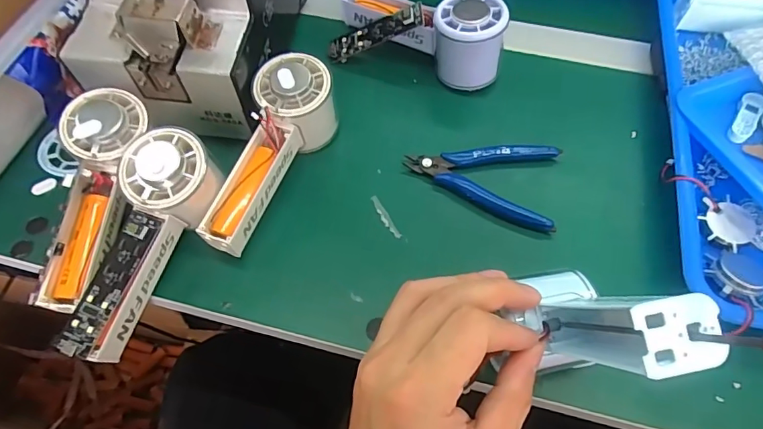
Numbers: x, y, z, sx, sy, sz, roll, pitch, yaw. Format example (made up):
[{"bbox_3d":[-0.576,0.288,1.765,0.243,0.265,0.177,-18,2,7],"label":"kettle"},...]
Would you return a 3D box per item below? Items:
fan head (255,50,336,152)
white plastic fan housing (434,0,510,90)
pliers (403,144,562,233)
[{"bbox_3d":[-0.064,-0.085,0.374,0.055,0.063,0.052,-18,62,-10],"label":"fan head"},{"bbox_3d":[0.072,-0.143,0.407,0.058,0.063,0.052,11,61,7],"label":"white plastic fan housing"},{"bbox_3d":[0.077,-0.028,0.376,0.111,0.014,0.069,8,61,5],"label":"pliers"}]

